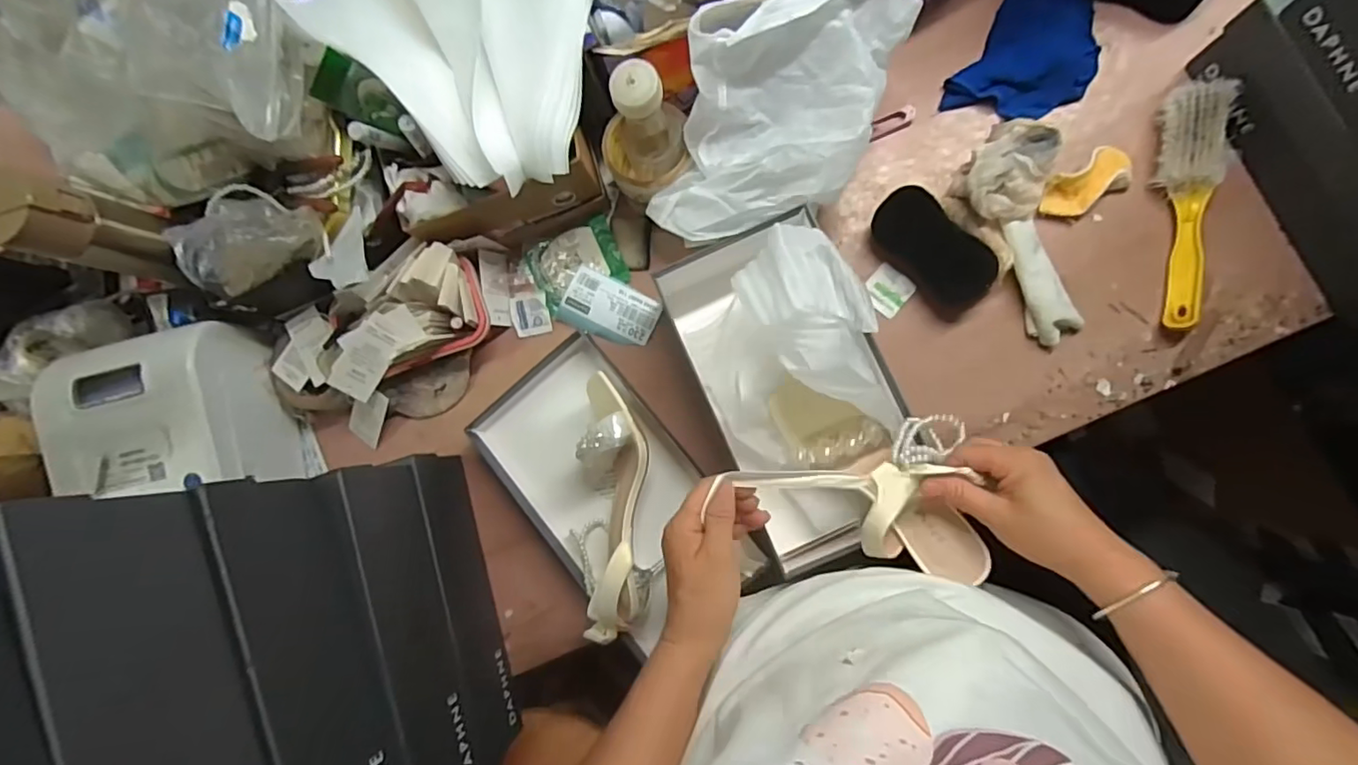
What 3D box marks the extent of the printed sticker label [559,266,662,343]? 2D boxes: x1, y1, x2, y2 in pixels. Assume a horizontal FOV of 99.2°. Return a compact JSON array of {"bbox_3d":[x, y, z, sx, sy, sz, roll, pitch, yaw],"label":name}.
[{"bbox_3d":[-0.075,-0.077,0.617,0.097,0.012,0.064,26,89,8],"label":"printed sticker label"}]

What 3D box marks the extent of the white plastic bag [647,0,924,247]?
[{"bbox_3d":[0.083,-0.233,0.503,0.164,0.102,0.216,20,88,8],"label":"white plastic bag"}]

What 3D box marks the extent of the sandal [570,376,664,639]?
[{"bbox_3d":[-0.068,0.120,0.564,0.084,0.085,0.232,-1,86,7],"label":"sandal"}]

